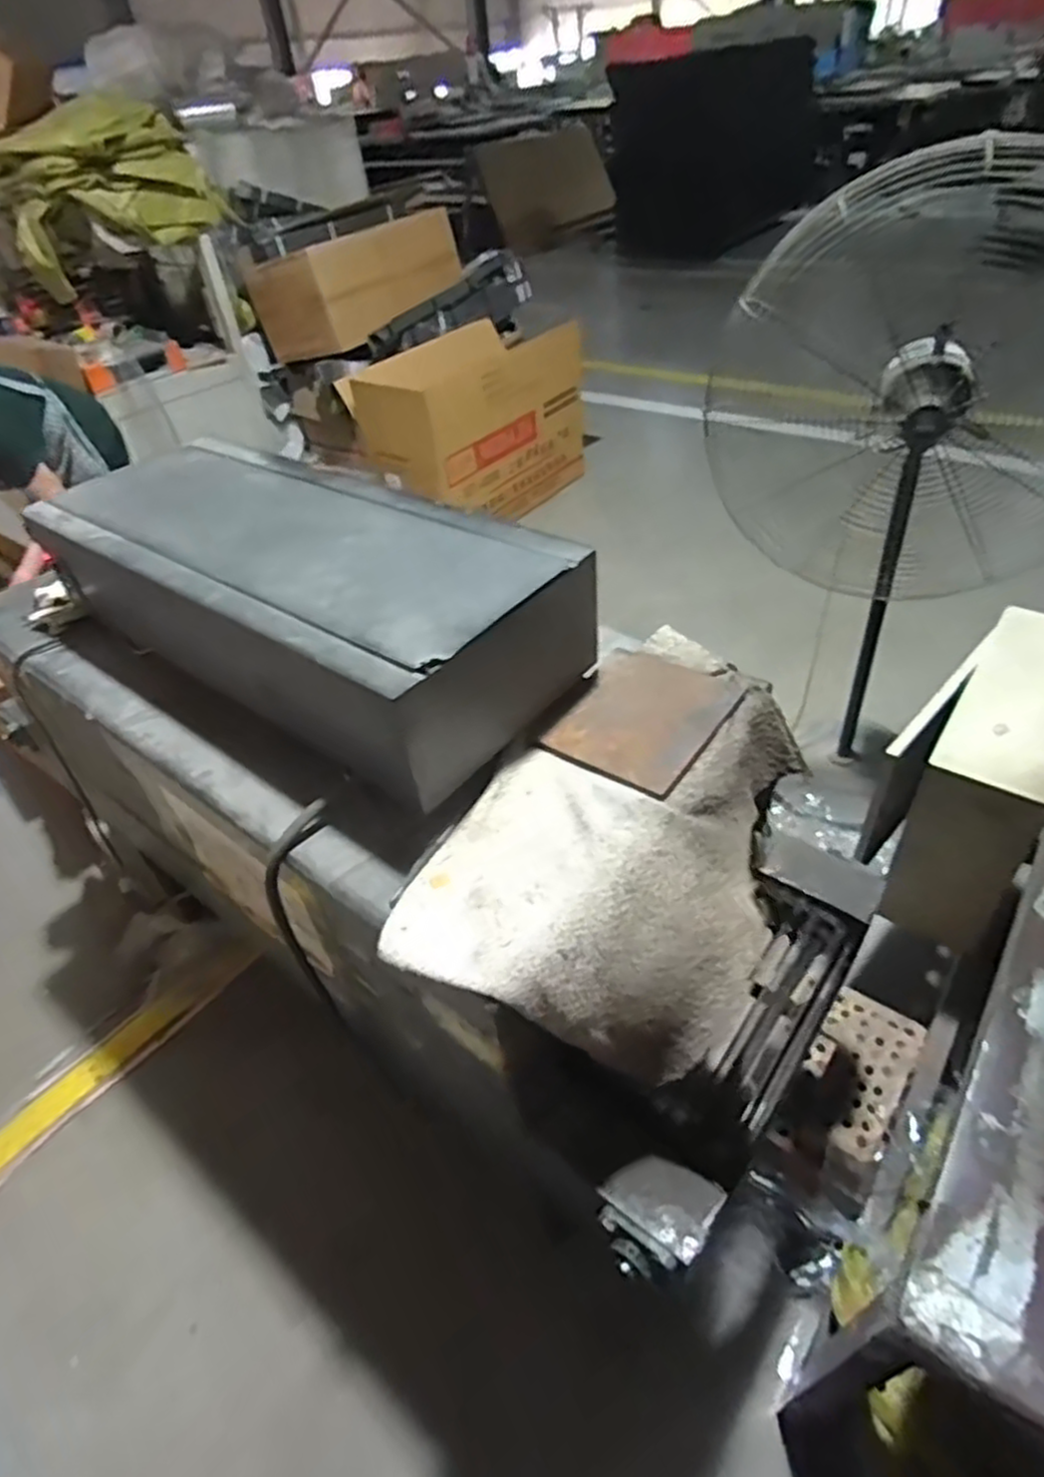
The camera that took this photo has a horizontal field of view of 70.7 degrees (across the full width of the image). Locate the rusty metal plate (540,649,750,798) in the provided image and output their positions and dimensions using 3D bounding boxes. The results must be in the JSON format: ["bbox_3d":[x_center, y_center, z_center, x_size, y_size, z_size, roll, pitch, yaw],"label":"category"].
[{"bbox_3d":[0.142,-0.031,0.872,0.177,0.011,0.205,24,54,32],"label":"rusty metal plate"}]

